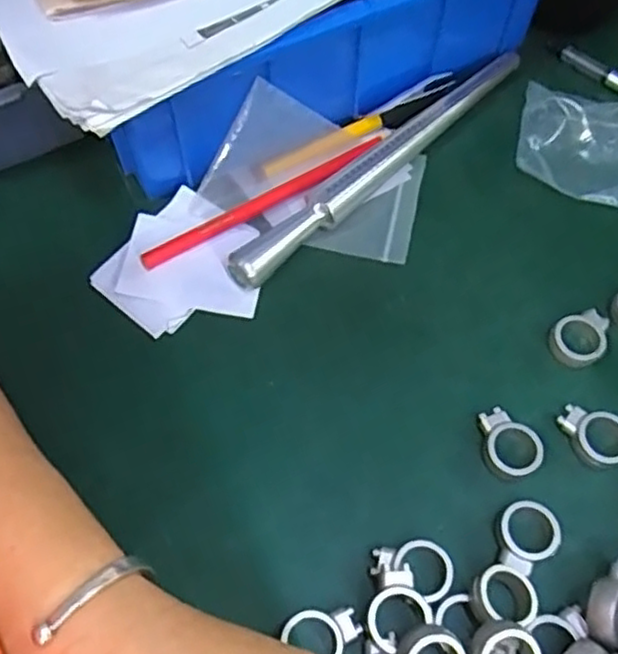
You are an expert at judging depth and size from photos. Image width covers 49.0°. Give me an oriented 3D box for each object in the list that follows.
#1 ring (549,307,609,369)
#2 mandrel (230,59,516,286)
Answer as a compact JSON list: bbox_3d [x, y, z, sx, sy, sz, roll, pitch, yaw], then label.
[{"bbox_3d":[0.139,0.005,0.345,0.025,0.010,0.034,41,68,19],"label":"ring"},{"bbox_3d":[0.045,-0.097,0.392,0.017,0.020,0.231,41,68,19],"label":"mandrel"}]

